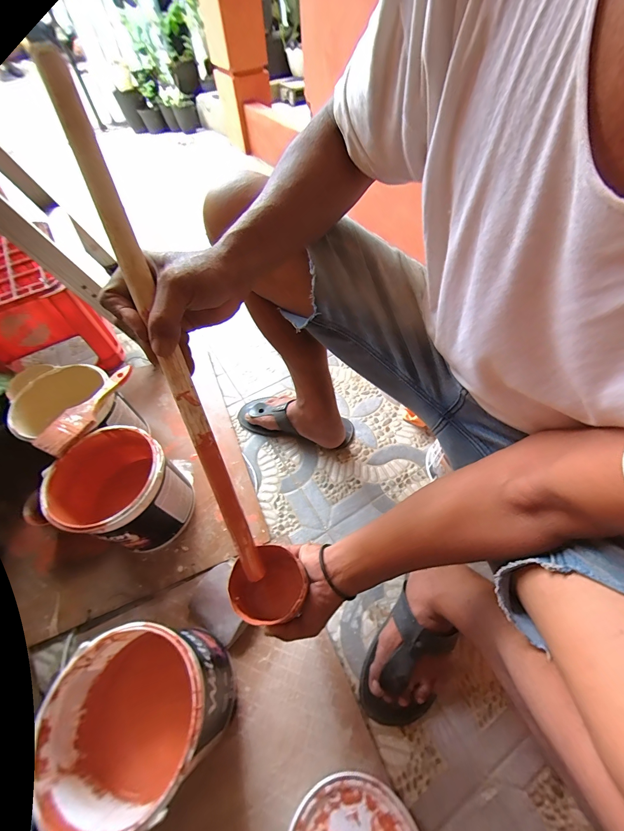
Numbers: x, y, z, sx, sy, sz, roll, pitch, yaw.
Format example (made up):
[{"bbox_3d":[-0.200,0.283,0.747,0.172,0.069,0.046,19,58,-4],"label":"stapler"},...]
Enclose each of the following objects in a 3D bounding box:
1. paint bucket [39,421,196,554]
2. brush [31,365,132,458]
[{"bbox_3d":[-0.334,0.144,0.590,0.172,0.186,0.170,-1,56,2],"label":"paint bucket"},{"bbox_3d":[-0.402,-0.017,0.578,0.061,0.019,0.199,22,60,16],"label":"brush"}]

